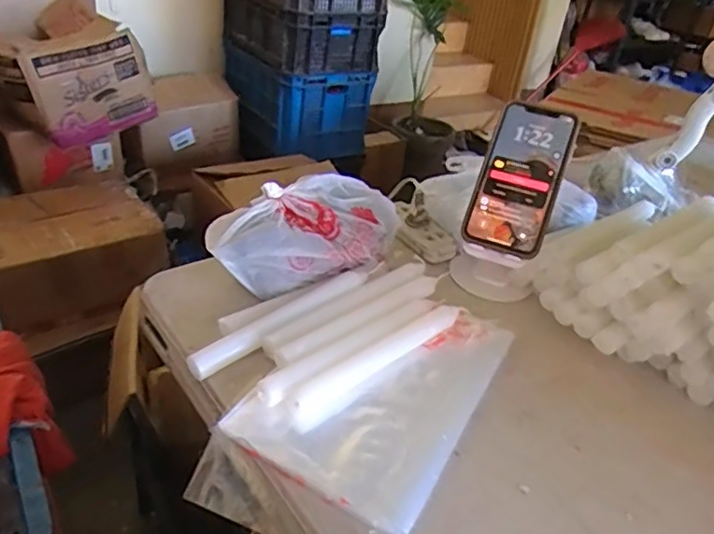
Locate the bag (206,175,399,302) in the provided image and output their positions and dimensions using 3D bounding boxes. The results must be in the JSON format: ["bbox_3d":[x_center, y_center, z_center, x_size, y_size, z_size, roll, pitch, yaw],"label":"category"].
[{"bbox_3d":[-0.054,-0.035,0.594,0.198,0.067,0.105,-20,42,-36],"label":"bag"}]

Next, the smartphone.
[{"bbox_3d":[0.166,-0.091,0.595,0.079,0.157,0.012,19,-6,18],"label":"smartphone"}]

